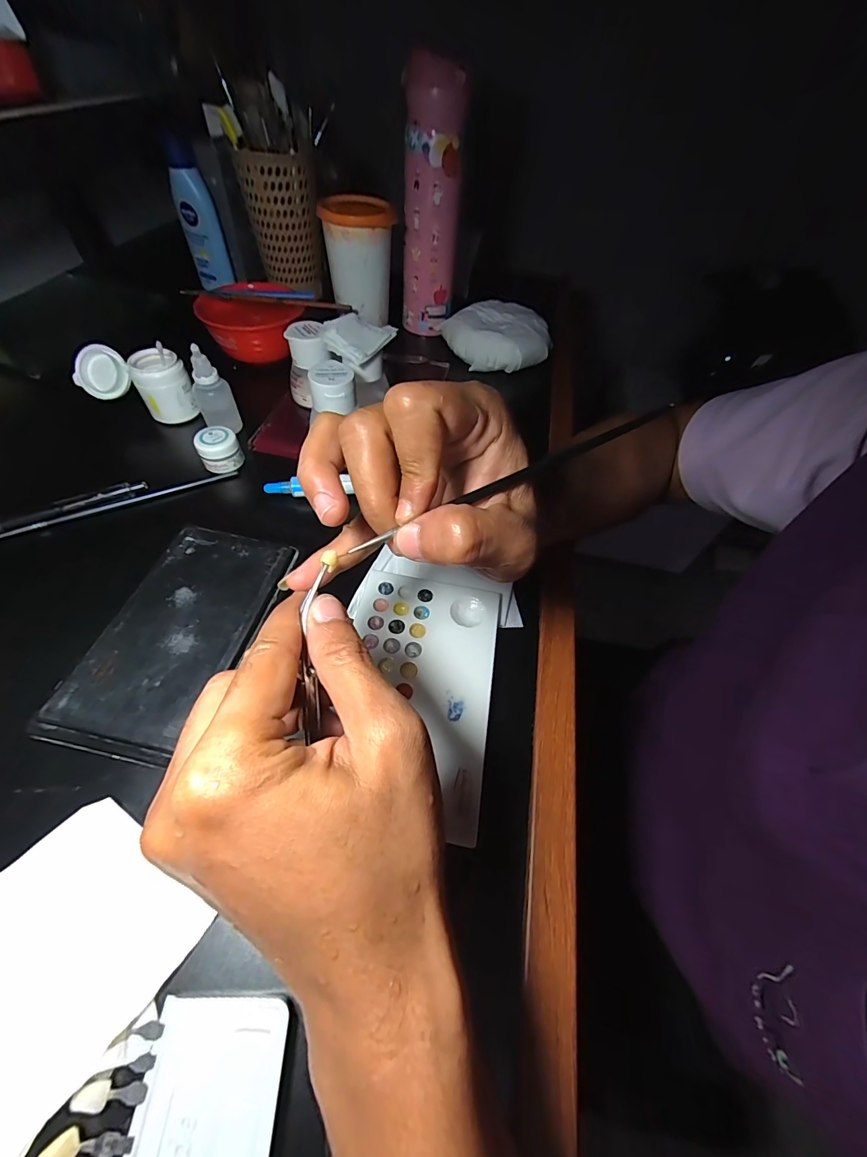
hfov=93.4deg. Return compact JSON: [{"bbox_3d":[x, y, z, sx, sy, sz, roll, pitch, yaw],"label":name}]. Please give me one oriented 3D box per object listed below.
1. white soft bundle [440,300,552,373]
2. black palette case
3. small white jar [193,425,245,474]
[{"bbox_3d":[0.079,-0.289,0.490,0.104,0.033,0.106,-20,59,-20],"label":"white soft bundle"},{"bbox_3d":[-0.155,0.029,0.253,0.084,0.007,0.150,13,57,4],"label":"black palette case"},{"bbox_3d":[-0.182,-0.110,0.348,0.032,0.026,0.030,2,57,-3],"label":"small white jar"}]

